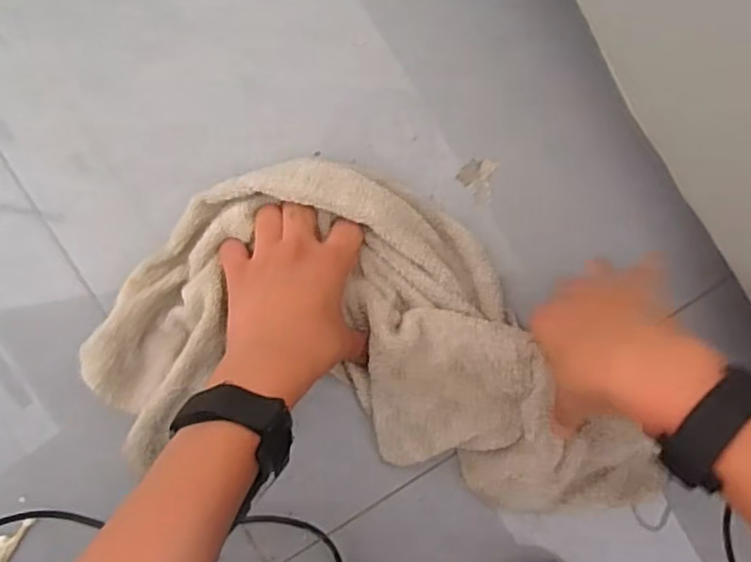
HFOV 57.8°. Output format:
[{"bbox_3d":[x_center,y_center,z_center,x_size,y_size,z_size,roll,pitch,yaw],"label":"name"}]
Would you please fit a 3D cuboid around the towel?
[{"bbox_3d":[0.023,0.062,0.507,0.424,0.040,0.233,20,91,-6],"label":"towel"}]

